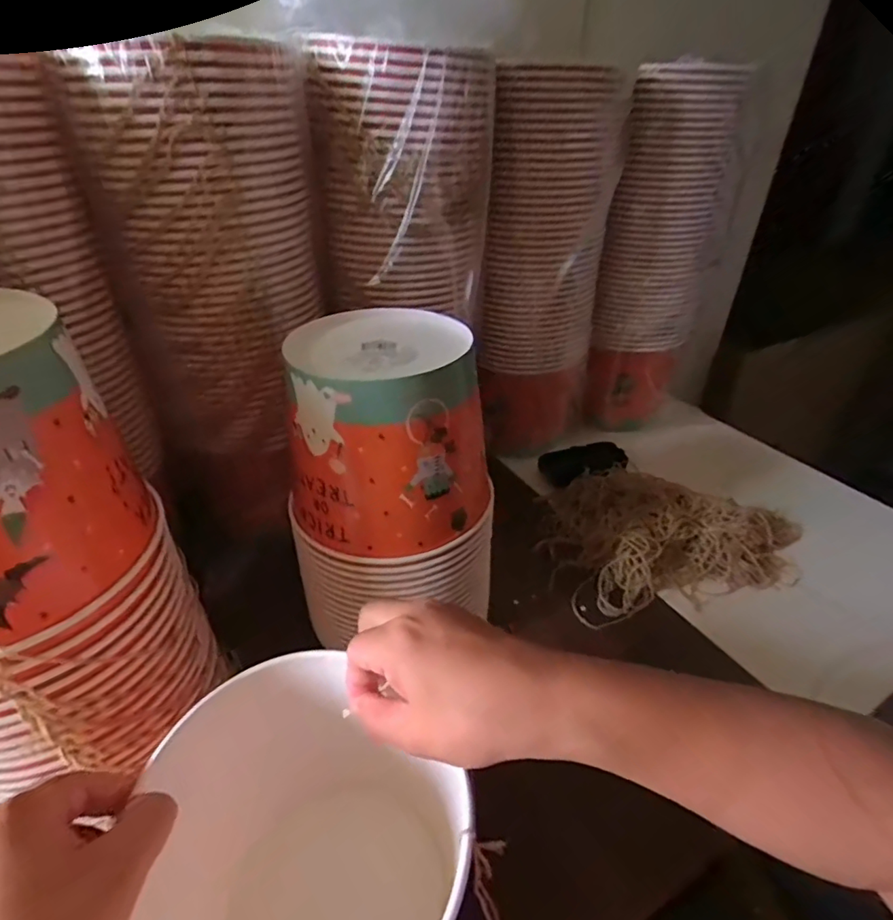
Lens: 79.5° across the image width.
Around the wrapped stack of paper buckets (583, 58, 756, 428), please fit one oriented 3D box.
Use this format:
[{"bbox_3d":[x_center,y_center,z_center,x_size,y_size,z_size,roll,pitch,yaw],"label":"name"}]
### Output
[{"bbox_3d":[0.241,-0.211,0.625,0.120,0.390,0.143,15,38,18],"label":"wrapped stack of paper buckets"}]

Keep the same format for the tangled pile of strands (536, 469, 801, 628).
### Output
[{"bbox_3d":[0.250,0.074,0.572,0.277,0.047,0.185,-4,36,-7],"label":"tangled pile of strands"}]

